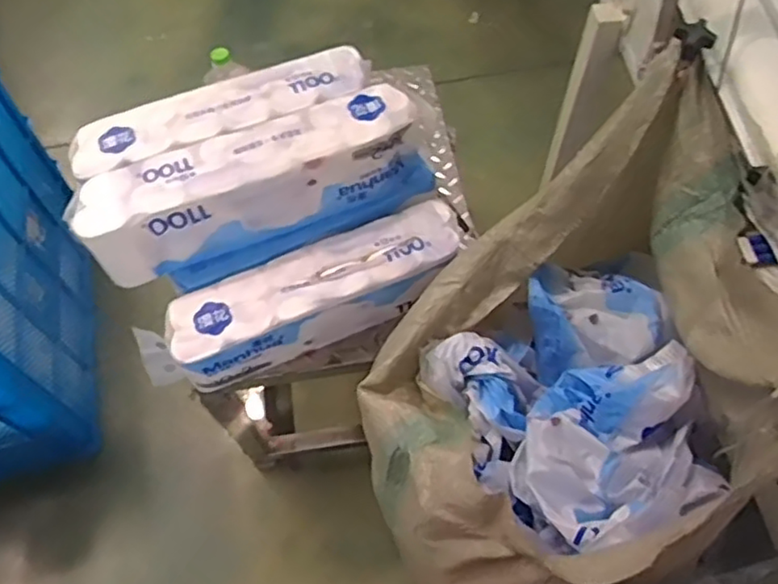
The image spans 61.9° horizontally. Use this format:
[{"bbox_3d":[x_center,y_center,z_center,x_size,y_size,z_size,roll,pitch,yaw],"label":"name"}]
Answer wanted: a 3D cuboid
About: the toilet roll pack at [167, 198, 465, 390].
[{"bbox_3d":[-0.106,0.005,1.002,0.454,0.118,0.131,-23,61,-11],"label":"toilet roll pack"}]

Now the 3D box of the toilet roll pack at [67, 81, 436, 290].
[{"bbox_3d":[-0.187,-0.155,0.967,0.504,0.142,0.133,-22,61,-11],"label":"toilet roll pack"}]

